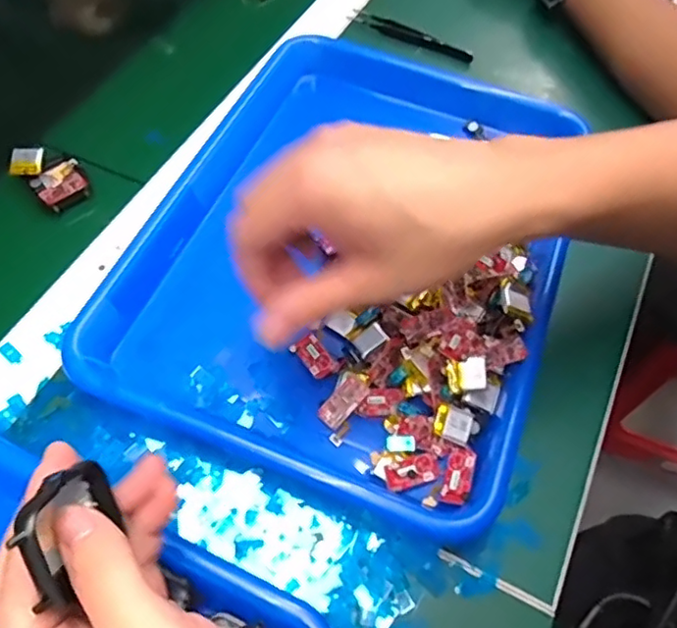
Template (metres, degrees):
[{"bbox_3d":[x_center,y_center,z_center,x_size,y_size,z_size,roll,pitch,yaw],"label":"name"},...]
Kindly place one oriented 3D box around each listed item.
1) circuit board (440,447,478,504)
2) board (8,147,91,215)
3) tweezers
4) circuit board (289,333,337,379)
[{"bbox_3d":[0.063,0.085,0.318,0.016,0.004,0.031,0,51,33],"label":"circuit board"},{"bbox_3d":[-0.202,-0.098,0.422,0.058,0.011,0.036,35,64,16],"label":"board"},{"bbox_3d":[0.063,-0.243,0.527,0.114,0.009,0.013,28,63,12],"label":"tweezers"},{"bbox_3d":[-0.014,0.024,0.354,0.016,0.006,0.029,-34,67,-20],"label":"circuit board"}]

